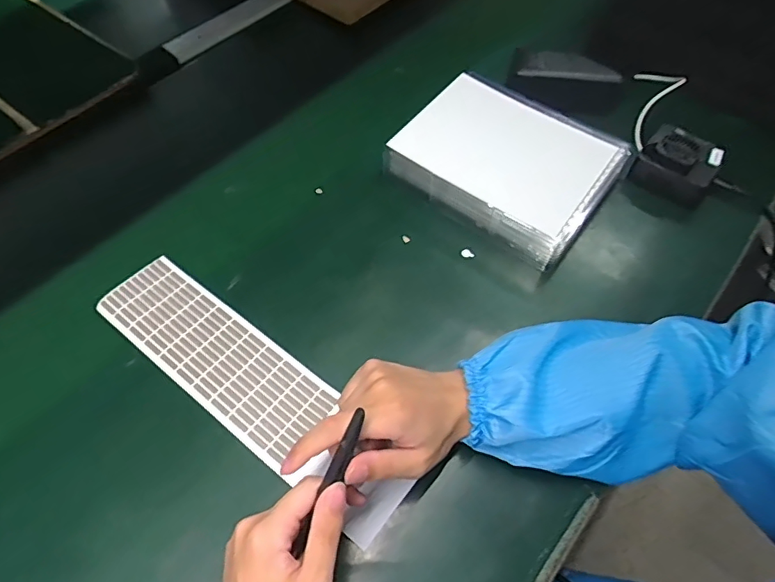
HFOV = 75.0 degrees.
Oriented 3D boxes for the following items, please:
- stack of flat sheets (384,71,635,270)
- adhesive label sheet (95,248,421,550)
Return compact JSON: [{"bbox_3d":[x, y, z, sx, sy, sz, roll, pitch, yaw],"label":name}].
[{"bbox_3d":[0.129,-0.142,0.557,0.222,0.055,0.169,32,63,17],"label":"stack of flat sheets"},{"bbox_3d":[-0.119,0.077,0.440,0.323,0.007,0.077,35,62,18],"label":"adhesive label sheet"}]

